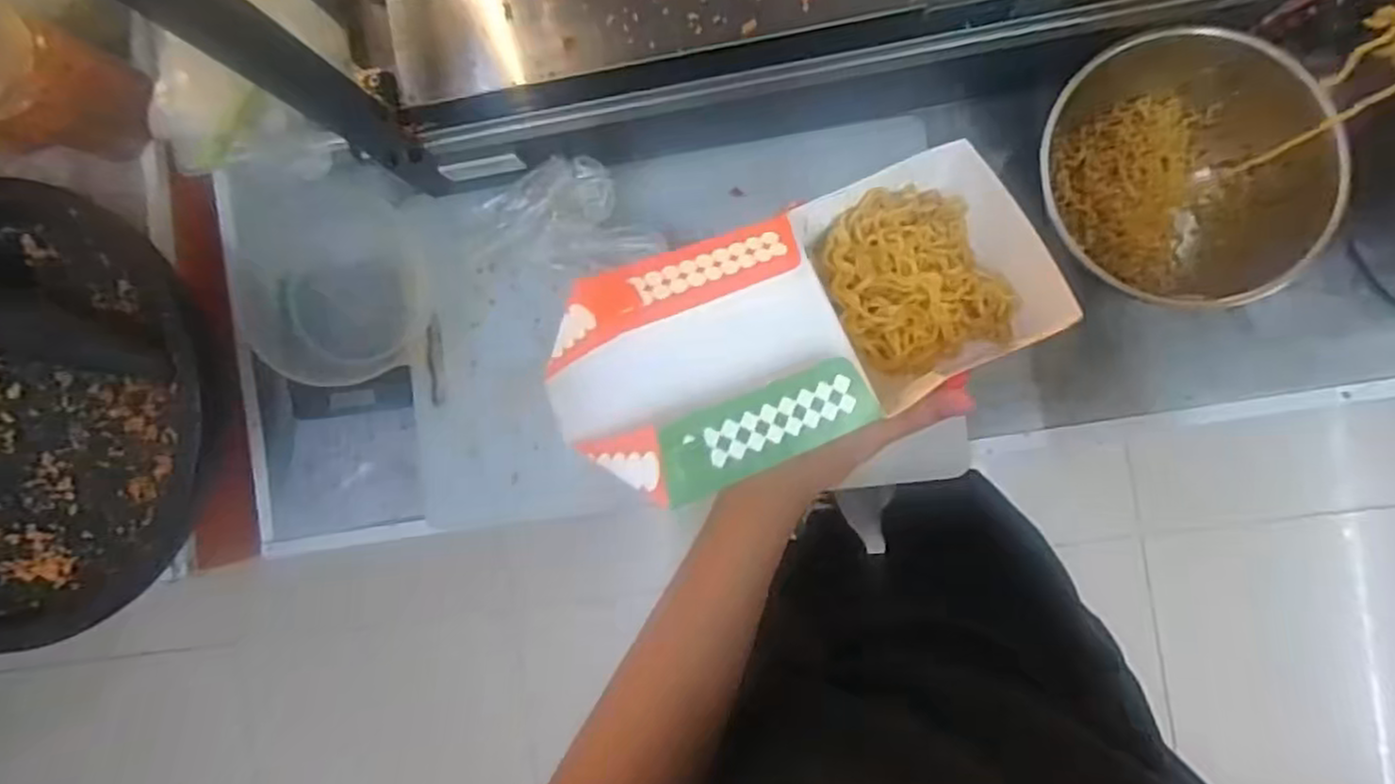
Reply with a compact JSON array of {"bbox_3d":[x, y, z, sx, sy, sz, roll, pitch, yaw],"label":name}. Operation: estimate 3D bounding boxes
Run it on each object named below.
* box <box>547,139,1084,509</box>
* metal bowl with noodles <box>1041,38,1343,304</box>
[{"bbox_3d":[0.062,-0.039,0.356,0.264,0.047,0.107,-22,87,-25],"label":"box"},{"bbox_3d":[0.331,-0.157,0.532,0.184,0.080,0.174,0,90,7],"label":"metal bowl with noodles"}]

